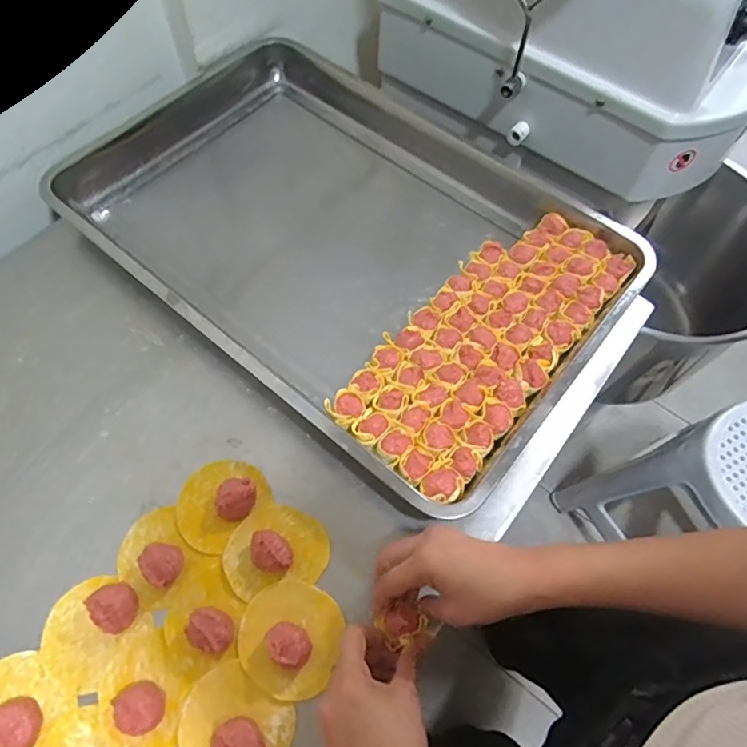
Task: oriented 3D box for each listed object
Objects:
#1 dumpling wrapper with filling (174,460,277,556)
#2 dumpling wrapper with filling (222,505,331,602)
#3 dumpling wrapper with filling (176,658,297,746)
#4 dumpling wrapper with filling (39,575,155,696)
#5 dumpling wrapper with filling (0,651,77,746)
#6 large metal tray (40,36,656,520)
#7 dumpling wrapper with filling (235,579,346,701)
[{"bbox_3d":[-0.137,0.109,0.474,0.082,0.026,0.072,-34,68,-20],"label":"dumpling wrapper with filling"},{"bbox_3d":[-0.085,0.148,0.455,0.085,0.024,0.072,-24,66,-16],"label":"dumpling wrapper with filling"},{"bbox_3d":[-0.105,0.263,0.392,0.085,0.024,0.070,31,64,13],"label":"dumpling wrapper with filling"},{"bbox_3d":[-0.225,0.202,0.422,0.070,0.021,0.078,34,65,14],"label":"dumpling wrapper with filling"},{"bbox_3d":[-0.275,0.253,0.395,0.073,0.021,0.073,40,66,17],"label":"dumpling wrapper with filling"},{"bbox_3d":[-0.046,-0.171,0.618,0.630,0.053,0.405,38,66,16],"label":"large metal tray"},{"bbox_3d":[-0.068,0.208,0.426,0.081,0.025,0.080,1,61,-3],"label":"dumpling wrapper with filling"}]

